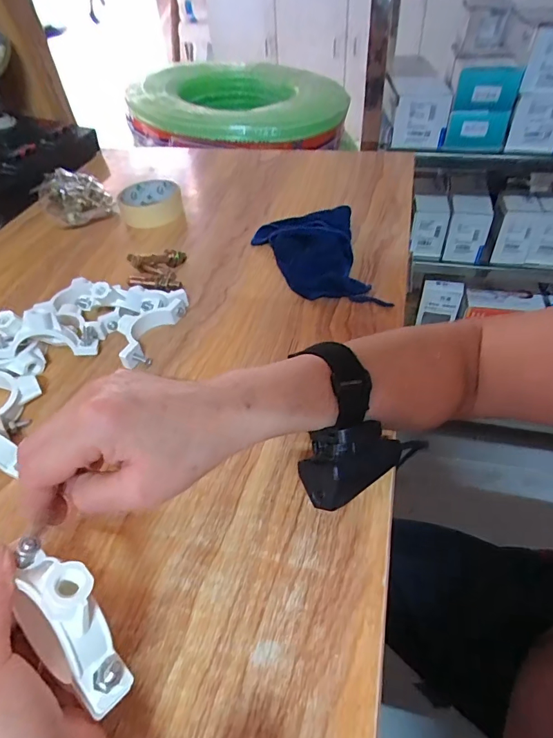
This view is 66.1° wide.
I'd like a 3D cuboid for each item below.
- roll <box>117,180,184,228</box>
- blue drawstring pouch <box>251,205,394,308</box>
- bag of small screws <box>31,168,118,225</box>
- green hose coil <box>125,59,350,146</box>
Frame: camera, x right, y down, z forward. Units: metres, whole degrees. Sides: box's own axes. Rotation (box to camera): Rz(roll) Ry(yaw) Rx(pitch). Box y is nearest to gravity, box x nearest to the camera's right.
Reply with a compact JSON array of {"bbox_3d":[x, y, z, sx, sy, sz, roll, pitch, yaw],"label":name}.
[{"bbox_3d":[-0.178,-0.234,0.600,0.085,0.029,0.096,-12,47,-8],"label":"roll"},{"bbox_3d":[0.042,-0.129,0.476,0.121,0.032,0.179,-7,46,-3],"label":"blue drawstring pouch"},{"bbox_3d":[-0.299,-0.259,0.623,0.085,0.035,0.148,-29,51,-22],"label":"bag of small screws"},{"bbox_3d":[-0.075,-0.634,1.016,0.471,0.109,0.443,1,46,5],"label":"green hose coil"}]

